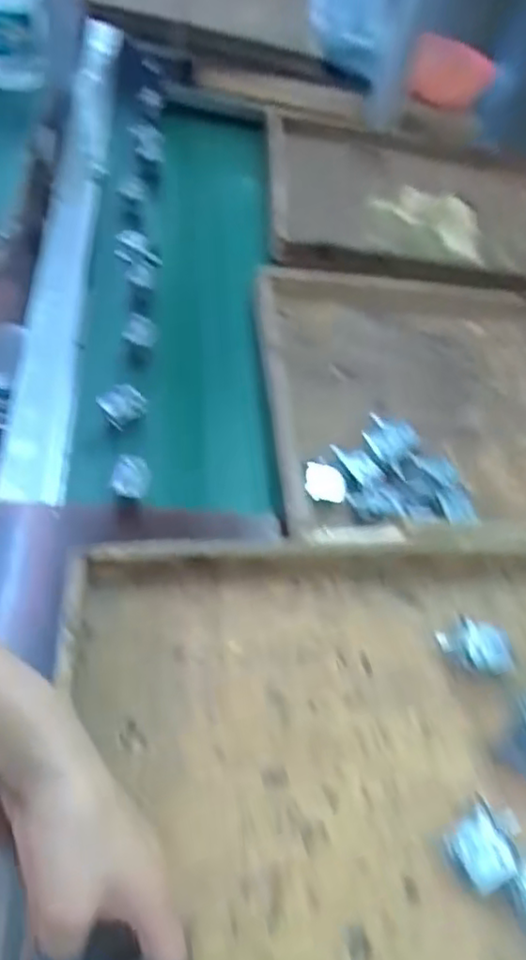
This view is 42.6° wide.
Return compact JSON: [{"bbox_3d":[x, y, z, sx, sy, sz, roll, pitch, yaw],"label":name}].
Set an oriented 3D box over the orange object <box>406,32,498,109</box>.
[{"bbox_3d":[0.281,-0.604,1.000,0.125,0.090,0.034,8,49,-7],"label":"orange object"}]

